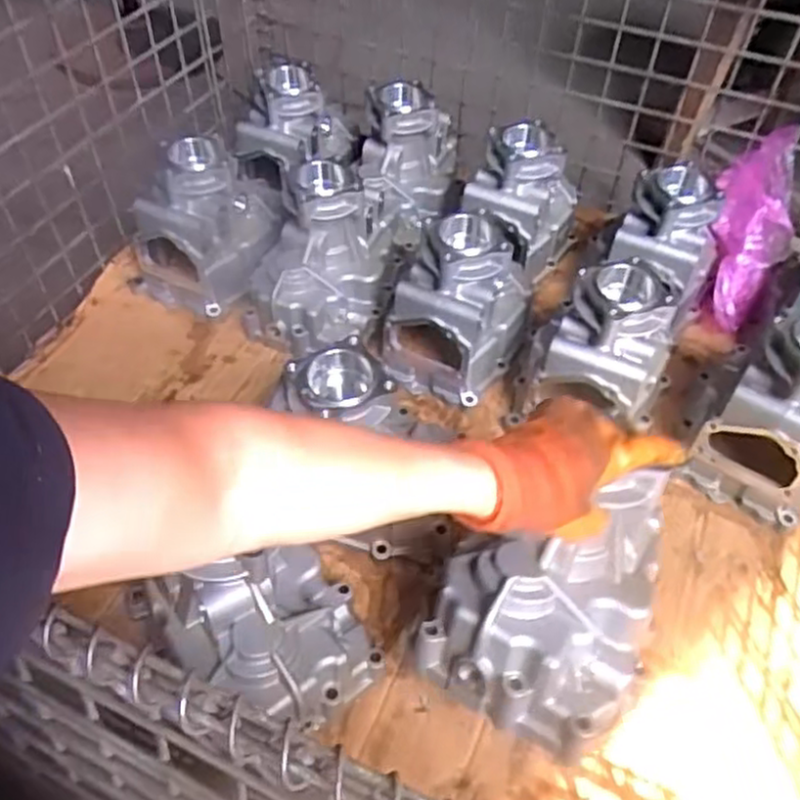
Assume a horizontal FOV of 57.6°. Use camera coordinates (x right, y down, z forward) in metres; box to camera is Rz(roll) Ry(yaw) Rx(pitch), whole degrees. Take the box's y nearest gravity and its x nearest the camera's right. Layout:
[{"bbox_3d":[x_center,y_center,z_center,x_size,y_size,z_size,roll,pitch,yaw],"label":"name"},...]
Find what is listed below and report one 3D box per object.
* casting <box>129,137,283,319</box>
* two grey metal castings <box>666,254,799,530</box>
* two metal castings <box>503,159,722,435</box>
[{"bbox_3d":[-0.261,-0.261,1.032,0.170,0.198,0.224,16,51,11],"label":"casting"},{"bbox_3d":[0.512,-0.066,0.894,0.175,0.198,0.414,33,56,23],"label":"two grey metal castings"},{"bbox_3d":[0.291,-0.138,0.935,0.162,0.174,0.361,24,53,17],"label":"two metal castings"}]

